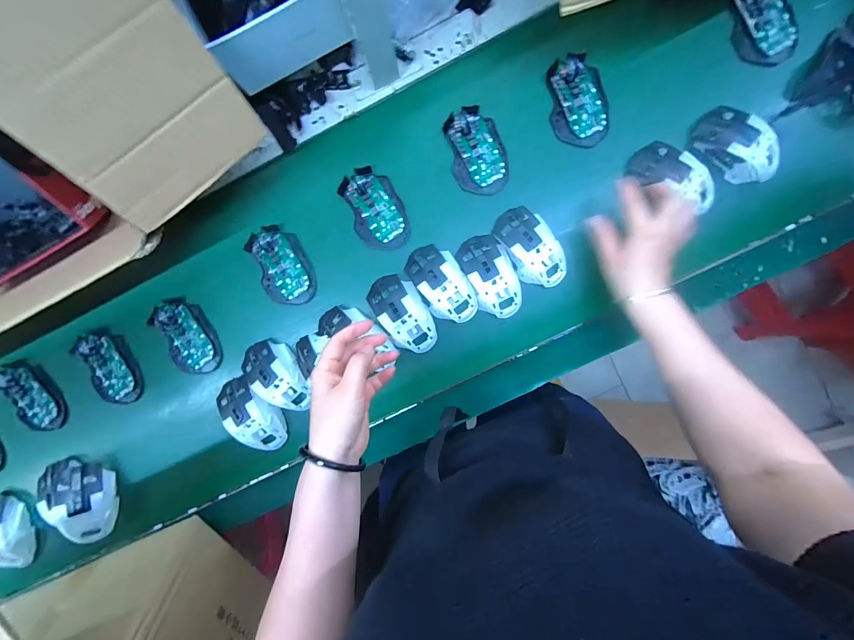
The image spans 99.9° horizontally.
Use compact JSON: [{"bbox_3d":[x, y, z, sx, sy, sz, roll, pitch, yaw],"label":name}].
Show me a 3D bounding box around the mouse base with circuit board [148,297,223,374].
[{"bbox_3d":[-0.350,0.025,0.523,0.071,0.016,0.116,-26,92,4],"label":"mouse base with circuit board"}]

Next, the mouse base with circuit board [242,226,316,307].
[{"bbox_3d":[-0.205,-0.076,0.507,0.073,0.020,0.114,-18,92,4],"label":"mouse base with circuit board"}]

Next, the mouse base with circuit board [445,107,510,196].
[{"bbox_3d":[0.069,-0.229,0.484,0.071,0.026,0.114,-14,93,4],"label":"mouse base with circuit board"}]

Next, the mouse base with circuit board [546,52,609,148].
[{"bbox_3d":[0.204,-0.291,0.476,0.071,0.030,0.110,-12,93,4],"label":"mouse base with circuit board"}]

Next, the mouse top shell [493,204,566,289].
[{"bbox_3d":[0.140,-0.096,0.475,0.062,0.029,0.114,-32,92,5],"label":"mouse top shell"}]

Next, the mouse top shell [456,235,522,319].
[{"bbox_3d":[0.088,-0.058,0.482,0.062,0.027,0.115,-24,92,4],"label":"mouse top shell"}]

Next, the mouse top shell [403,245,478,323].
[{"bbox_3d":[0.021,-0.048,0.483,0.062,0.024,0.115,-32,91,5],"label":"mouse top shell"}]

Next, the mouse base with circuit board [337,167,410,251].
[{"bbox_3d":[-0.072,-0.154,0.499,0.071,0.029,0.111,-23,92,4],"label":"mouse base with circuit board"}]

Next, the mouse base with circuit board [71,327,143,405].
[{"bbox_3d":[-0.471,0.070,0.530,0.068,0.018,0.115,-20,92,4],"label":"mouse base with circuit board"}]

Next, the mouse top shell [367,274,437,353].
[{"bbox_3d":[-0.032,-0.007,0.489,0.063,0.028,0.114,-29,92,4],"label":"mouse top shell"}]

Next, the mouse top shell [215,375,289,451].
[{"bbox_3d":[-0.249,0.136,0.514,0.061,0.035,0.115,-36,91,5],"label":"mouse top shell"}]

